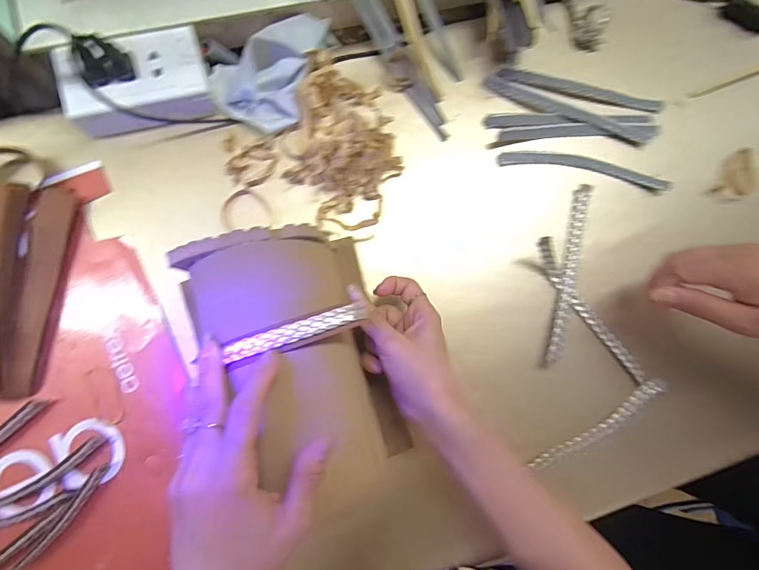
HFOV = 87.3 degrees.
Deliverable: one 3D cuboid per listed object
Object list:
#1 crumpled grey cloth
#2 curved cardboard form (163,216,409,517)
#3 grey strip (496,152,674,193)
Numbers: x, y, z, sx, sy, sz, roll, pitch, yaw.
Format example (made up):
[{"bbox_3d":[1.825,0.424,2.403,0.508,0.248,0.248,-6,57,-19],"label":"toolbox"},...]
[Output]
[{"bbox_3d":[-0.097,-0.206,0.387,0.129,0.043,0.086,-26,87,-8],"label":"crumpled grey cloth"},{"bbox_3d":[-0.055,0.061,0.311,0.127,0.116,0.205,-16,86,-8],"label":"curved cardboard form"},{"bbox_3d":[0.218,-0.124,0.420,0.182,0.011,0.025,8,83,-5],"label":"grey strip"}]

